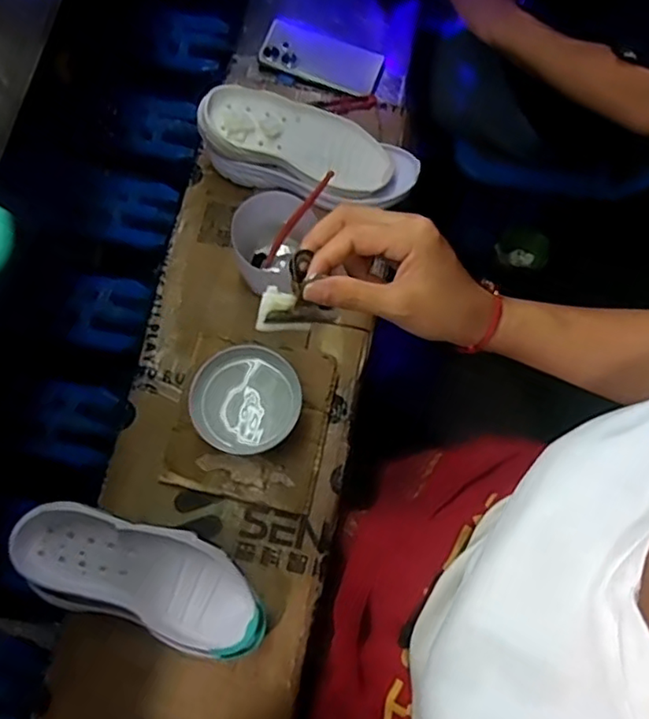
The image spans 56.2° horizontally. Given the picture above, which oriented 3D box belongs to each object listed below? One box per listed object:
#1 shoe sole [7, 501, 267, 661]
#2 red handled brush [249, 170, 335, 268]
[{"bbox_3d":[-0.170,0.209,0.585,0.234,0.080,0.096,20,73,4],"label":"shoe sole"},{"bbox_3d":[-0.034,-0.150,0.671,0.018,0.150,0.021,-17,68,-52],"label":"red handled brush"}]

